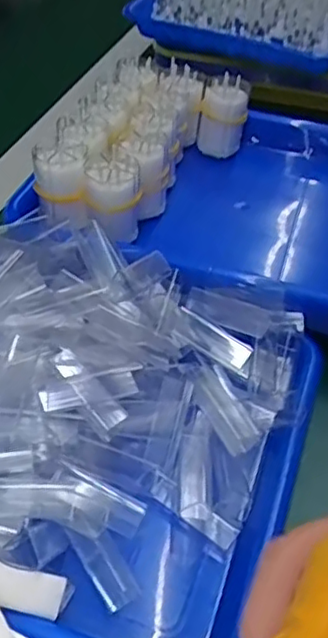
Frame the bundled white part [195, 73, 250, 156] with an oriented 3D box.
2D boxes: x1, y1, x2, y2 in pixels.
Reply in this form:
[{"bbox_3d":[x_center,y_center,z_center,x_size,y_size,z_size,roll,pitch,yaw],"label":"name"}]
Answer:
[{"bbox_3d":[0.054,-0.186,0.591,0.043,0.062,0.037,7,44,4],"label":"bundled white part"}]

